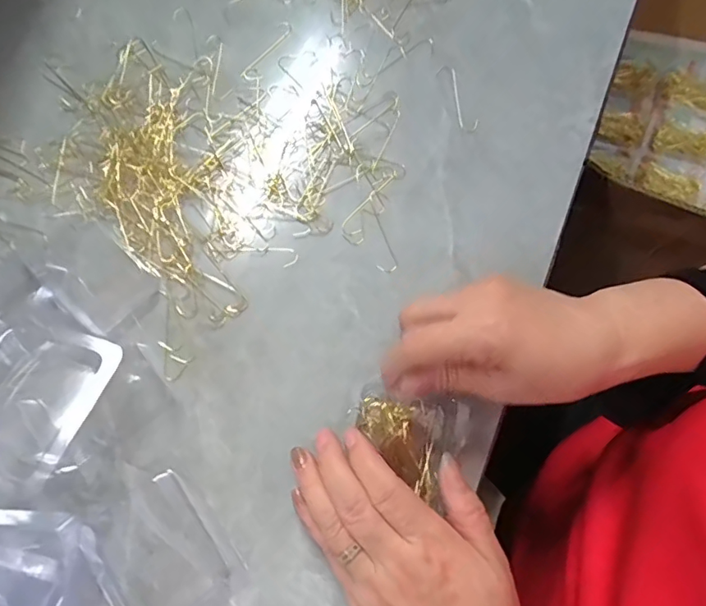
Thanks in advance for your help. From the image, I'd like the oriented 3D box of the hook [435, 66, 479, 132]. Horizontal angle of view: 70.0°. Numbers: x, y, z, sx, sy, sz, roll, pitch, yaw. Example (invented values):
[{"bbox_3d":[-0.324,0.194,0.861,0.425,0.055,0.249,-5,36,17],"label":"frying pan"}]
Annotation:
[{"bbox_3d":[0.081,-0.159,0.391,0.015,0.004,0.066,-17,72,-4],"label":"hook"}]

